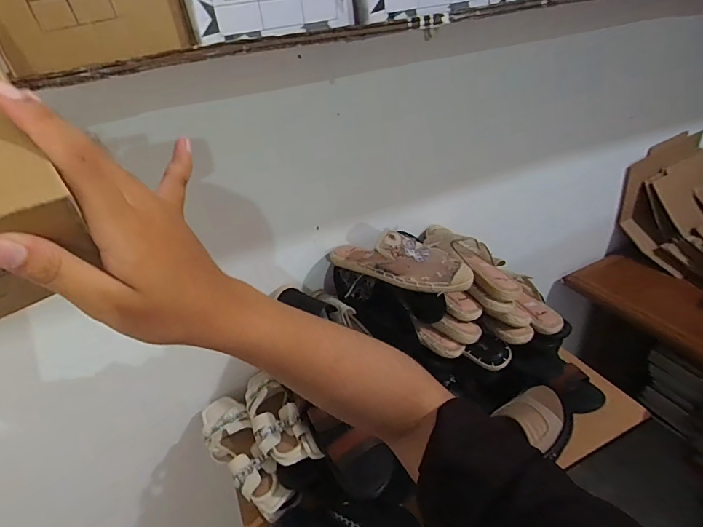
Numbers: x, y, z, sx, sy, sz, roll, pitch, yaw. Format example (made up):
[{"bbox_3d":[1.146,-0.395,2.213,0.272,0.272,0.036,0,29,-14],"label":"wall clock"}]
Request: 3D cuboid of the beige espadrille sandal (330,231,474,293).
[{"bbox_3d":[0.084,-0.018,0.760,0.264,0.074,0.090,20,41,34],"label":"beige espadrille sandal"}]

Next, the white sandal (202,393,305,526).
[{"bbox_3d":[-0.209,0.352,0.792,0.089,0.074,0.276,-28,39,-30],"label":"white sandal"}]

